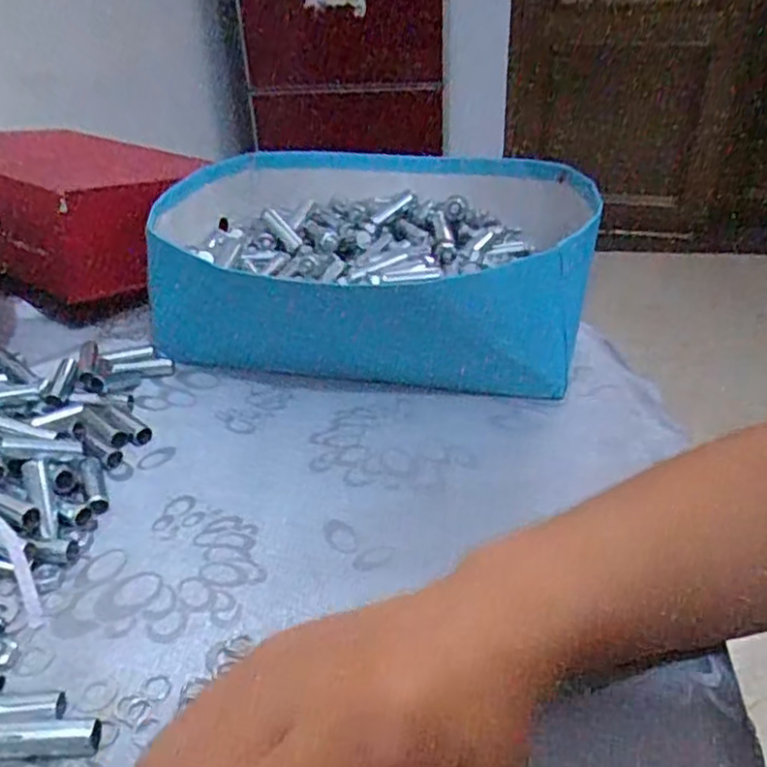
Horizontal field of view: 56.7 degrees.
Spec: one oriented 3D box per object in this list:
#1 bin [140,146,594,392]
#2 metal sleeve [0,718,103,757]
[{"bbox_3d":[-0.011,-0.098,0.536,0.317,0.091,0.229,6,33,11],"label":"bin"},{"bbox_3d":[-0.125,0.128,0.256,0.043,0.008,0.011,0,33,2],"label":"metal sleeve"}]

